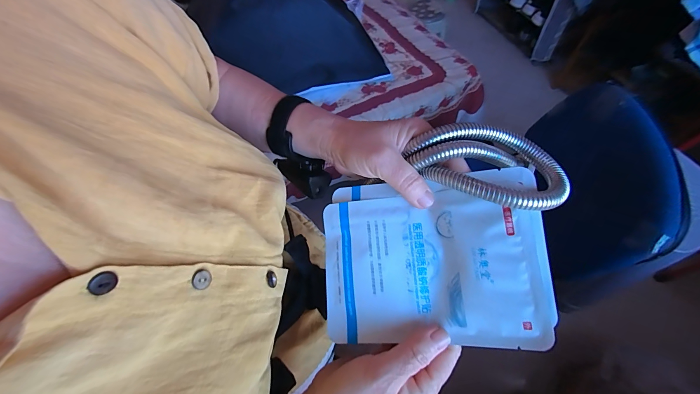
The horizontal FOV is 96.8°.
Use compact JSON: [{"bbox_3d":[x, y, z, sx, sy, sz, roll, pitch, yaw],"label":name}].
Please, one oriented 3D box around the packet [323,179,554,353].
[{"bbox_3d":[0.057,0.056,0.252,0.166,0.010,0.117,-8,77,21],"label":"packet"}]

